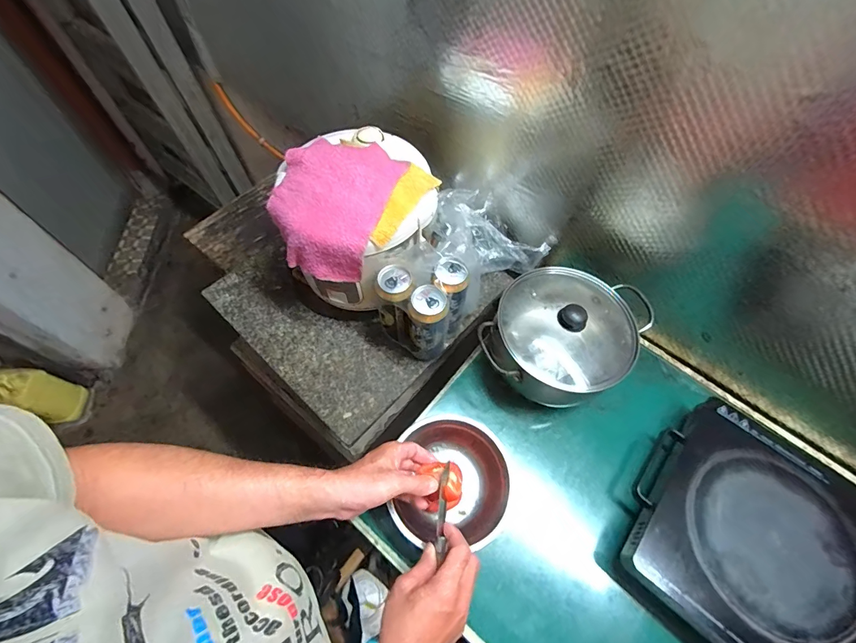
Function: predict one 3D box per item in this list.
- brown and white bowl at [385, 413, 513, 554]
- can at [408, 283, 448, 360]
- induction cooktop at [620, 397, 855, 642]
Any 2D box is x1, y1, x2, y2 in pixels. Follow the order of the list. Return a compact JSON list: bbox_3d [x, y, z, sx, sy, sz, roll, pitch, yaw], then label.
[{"bbox_3d":[0.032,0.238,0.572,0.179,0.075,0.183,6,62,-1],"label":"brown and white bowl"},{"bbox_3d":[0.001,0.011,0.648,0.063,0.162,0.063,2,63,-3],"label":"can"},{"bbox_3d":[0.515,0.347,0.533,0.433,0.072,0.317,40,67,16],"label":"induction cooktop"}]

